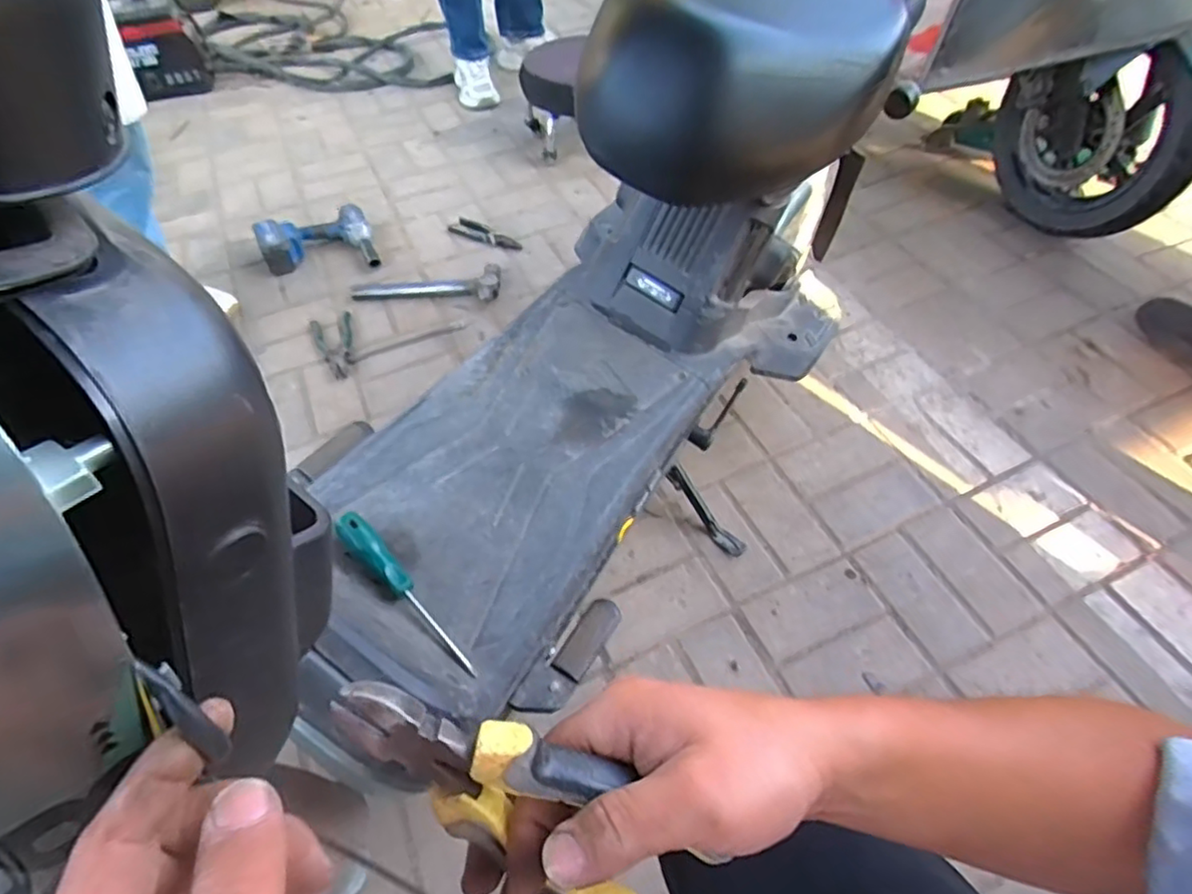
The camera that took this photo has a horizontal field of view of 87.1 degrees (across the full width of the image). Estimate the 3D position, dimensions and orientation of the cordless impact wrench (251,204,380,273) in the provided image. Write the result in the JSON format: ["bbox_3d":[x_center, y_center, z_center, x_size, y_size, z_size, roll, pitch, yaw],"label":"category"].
[{"bbox_3d":[-0.620,-0.452,1.404,0.230,0.095,0.164,-17,55,-11],"label":"cordless impact wrench"}]

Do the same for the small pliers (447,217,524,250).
[{"bbox_3d":[-0.261,-0.494,1.462,0.189,0.011,0.060,27,59,20],"label":"small pliers"}]

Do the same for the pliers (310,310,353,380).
[{"bbox_3d":[-0.519,-0.205,1.258,0.078,0.011,0.186,-21,56,-13],"label":"pliers"}]

